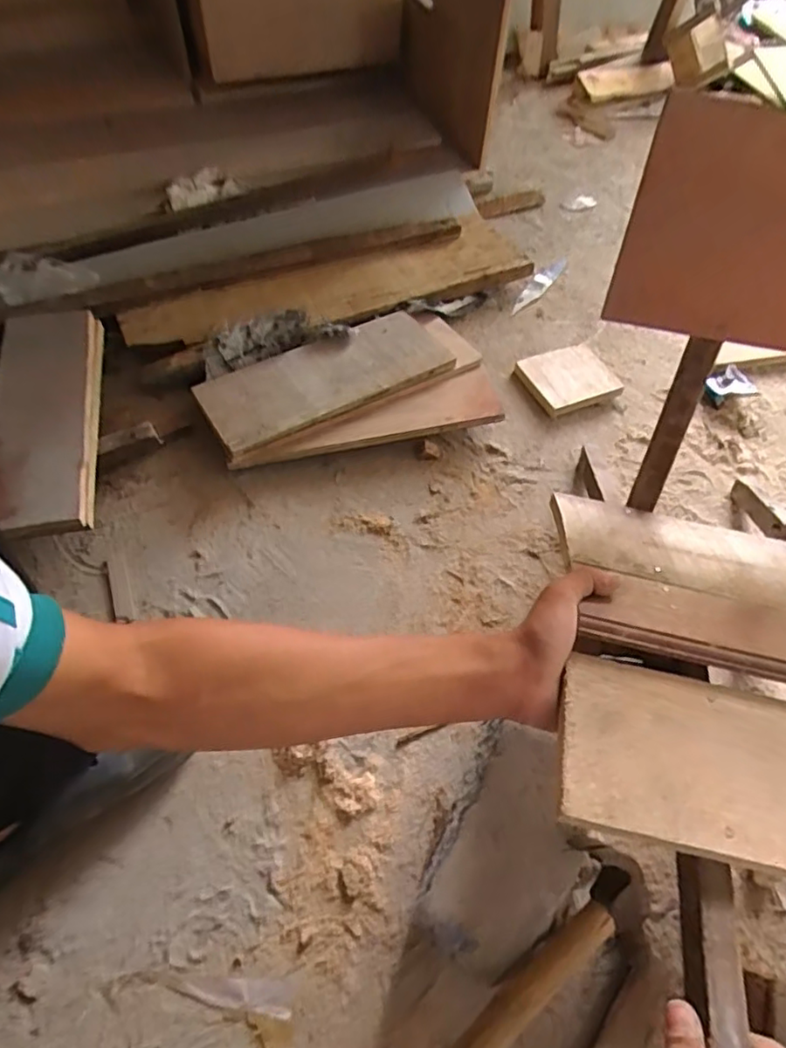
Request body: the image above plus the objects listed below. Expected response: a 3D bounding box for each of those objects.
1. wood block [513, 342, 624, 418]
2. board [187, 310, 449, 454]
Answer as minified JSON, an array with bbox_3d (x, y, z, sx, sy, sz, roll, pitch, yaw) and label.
[{"bbox_3d":[0.276,-0.227,0.934,0.144,0.026,0.118,-22,62,-16],"label":"wood block"},{"bbox_3d":[-0.095,-0.215,0.850,0.352,0.023,0.144,-26,63,-18],"label":"board"}]

